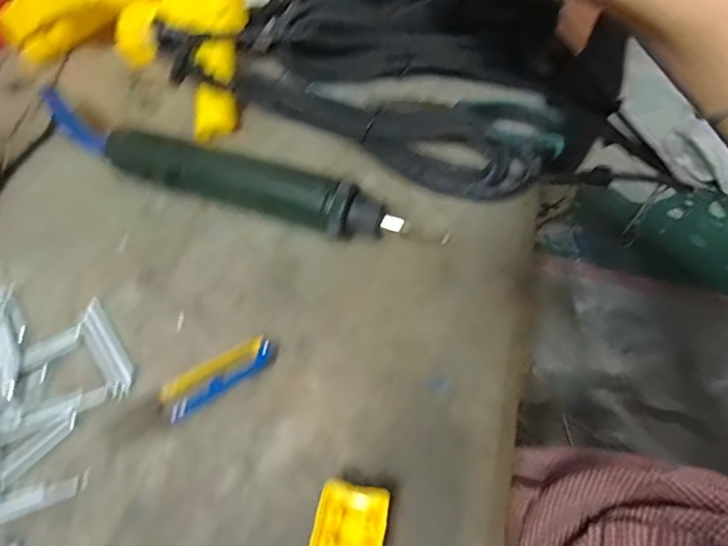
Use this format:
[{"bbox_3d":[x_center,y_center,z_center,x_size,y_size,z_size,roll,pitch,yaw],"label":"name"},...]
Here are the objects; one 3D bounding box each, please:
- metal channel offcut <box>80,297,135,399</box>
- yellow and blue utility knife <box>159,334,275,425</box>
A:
[{"bbox_3d":[-0.157,0.045,0.311,0.017,0.004,0.068,-32,63,-20],"label":"metal channel offcut"},{"bbox_3d":[-0.085,0.060,0.302,0.068,0.006,0.024,-32,63,-21],"label":"yellow and blue utility knife"}]

